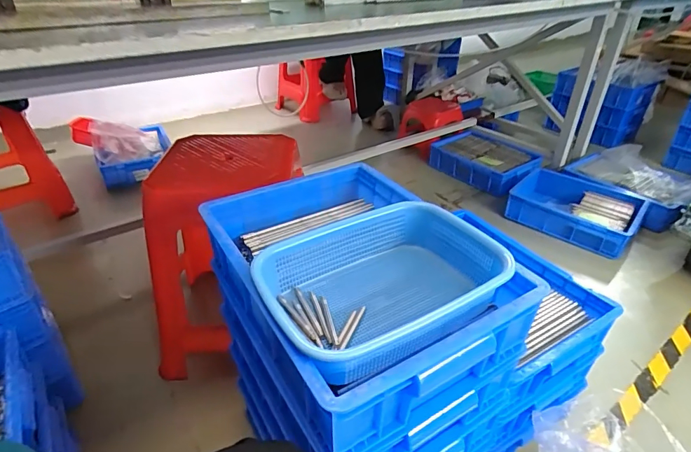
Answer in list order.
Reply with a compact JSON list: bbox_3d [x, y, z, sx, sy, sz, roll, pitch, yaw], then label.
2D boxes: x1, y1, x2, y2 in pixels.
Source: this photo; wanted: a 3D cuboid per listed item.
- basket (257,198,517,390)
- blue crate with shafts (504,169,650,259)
[{"bbox_3d":[0.041,0.073,0.517,0.286,0.077,0.210,-18,38,-26],"label":"basket"},{"bbox_3d":[0.863,-0.073,1.566,0.426,0.125,0.341,28,42,35],"label":"blue crate with shafts"}]

